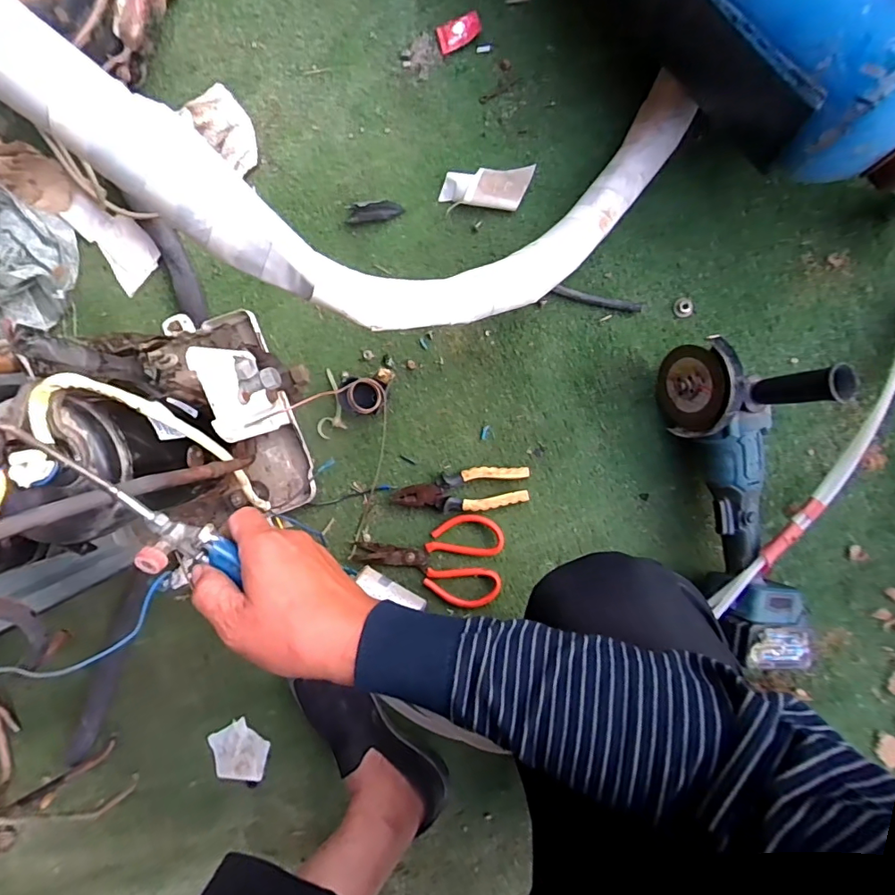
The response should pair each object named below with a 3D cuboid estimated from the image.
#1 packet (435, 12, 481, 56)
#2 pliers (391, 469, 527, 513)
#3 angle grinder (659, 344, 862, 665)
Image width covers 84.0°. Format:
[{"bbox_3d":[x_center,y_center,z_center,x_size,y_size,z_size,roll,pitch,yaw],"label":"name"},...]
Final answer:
[{"bbox_3d":[0.014,-0.479,0.573,0.051,0.008,0.033,-19,93,9],"label":"packet"},{"bbox_3d":[0.017,0.056,0.624,0.170,0.023,0.051,-11,94,9],"label":"pliers"},{"bbox_3d":[0.328,0.057,0.512,0.129,0.119,0.349,-14,94,9],"label":"angle grinder"}]

